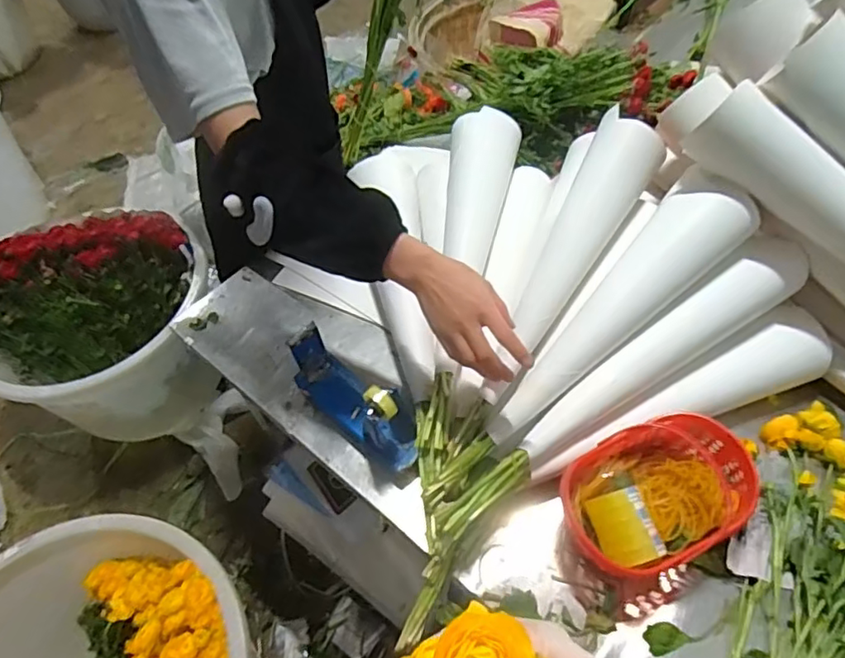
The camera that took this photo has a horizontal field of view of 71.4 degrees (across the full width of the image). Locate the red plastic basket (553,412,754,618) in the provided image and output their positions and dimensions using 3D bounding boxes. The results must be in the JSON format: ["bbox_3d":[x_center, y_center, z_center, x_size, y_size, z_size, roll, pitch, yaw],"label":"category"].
[{"bbox_3d":[0.246,0.194,0.645,0.205,0.097,0.144,-34,58,-20],"label":"red plastic basket"}]

